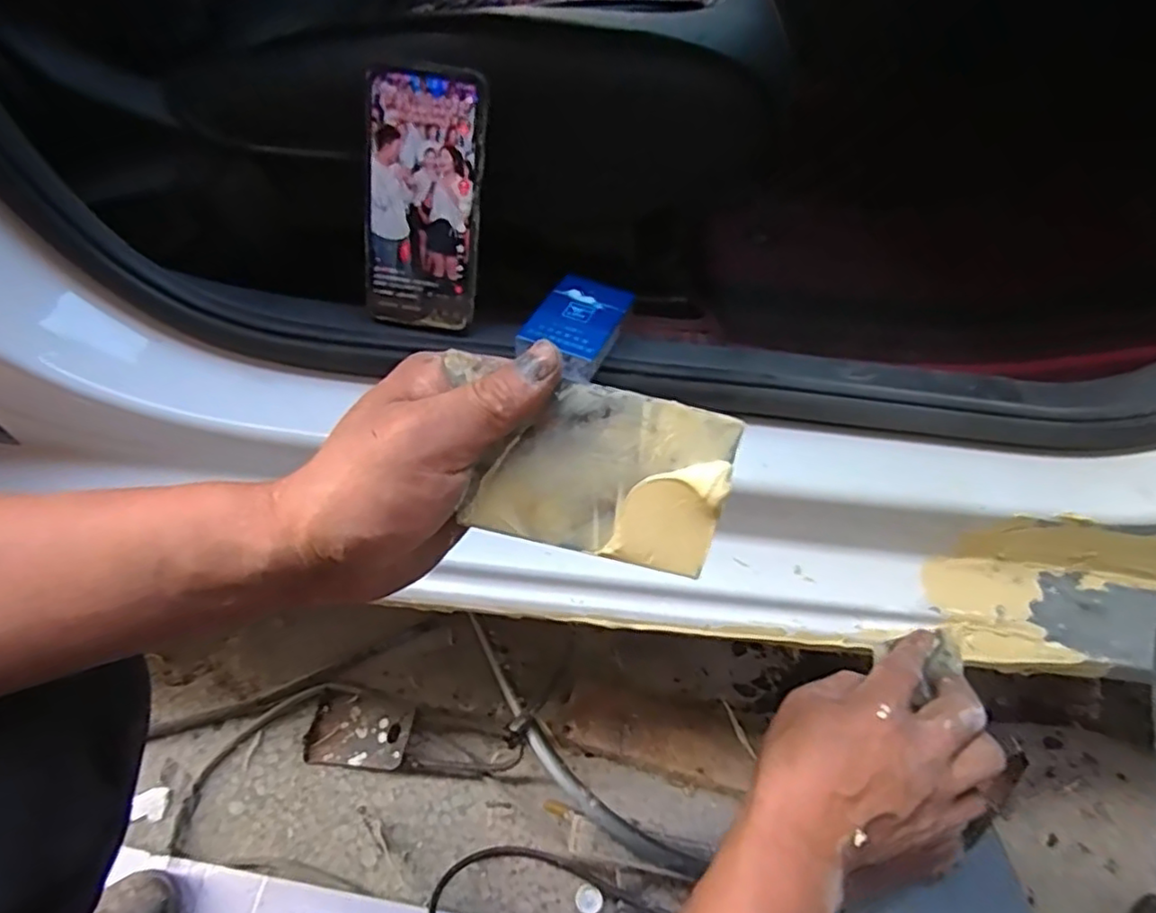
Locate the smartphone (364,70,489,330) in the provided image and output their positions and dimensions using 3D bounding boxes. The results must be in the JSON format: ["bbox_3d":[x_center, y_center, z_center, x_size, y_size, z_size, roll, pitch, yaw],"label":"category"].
[{"bbox_3d":[-0.103,-0.166,0.434,0.076,0.156,0.010,11,24,3],"label":"smartphone"}]

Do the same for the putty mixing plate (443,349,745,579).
[{"bbox_3d":[0.009,0.007,0.285,0.111,0.007,0.073,14,98,-4],"label":"putty mixing plate"}]

